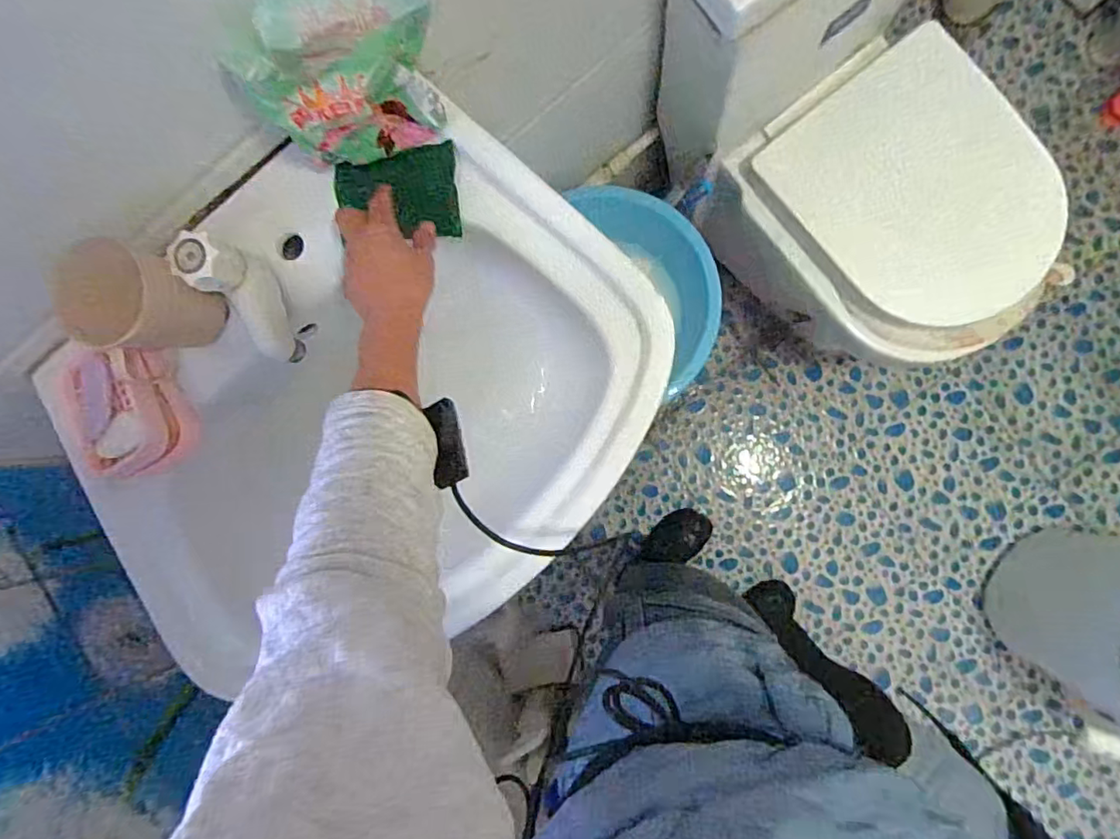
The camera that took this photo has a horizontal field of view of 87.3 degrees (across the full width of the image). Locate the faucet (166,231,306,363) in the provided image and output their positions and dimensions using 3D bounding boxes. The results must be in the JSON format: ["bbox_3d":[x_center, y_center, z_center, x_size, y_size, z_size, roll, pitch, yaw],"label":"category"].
[{"bbox_3d":[-0.290,-0.111,0.538,0.046,0.065,0.133,-32,122,6],"label":"faucet"}]

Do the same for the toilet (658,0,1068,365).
[{"bbox_3d":[0.481,-0.388,0.946,0.360,0.723,0.635,-45,83,5],"label":"toilet"}]

